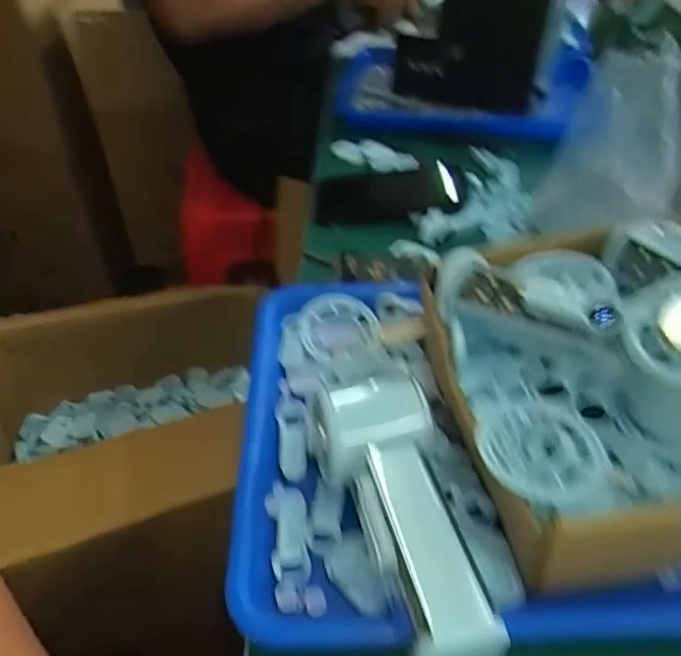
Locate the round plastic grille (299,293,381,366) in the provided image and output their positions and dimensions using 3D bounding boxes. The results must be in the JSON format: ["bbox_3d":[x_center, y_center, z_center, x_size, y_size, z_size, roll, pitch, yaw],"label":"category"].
[{"bbox_3d":[0.000,0.000,0.424,0.056,0.016,0.056,0,44,0],"label":"round plastic grille"}]

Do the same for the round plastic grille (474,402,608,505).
[{"bbox_3d":[0.093,0.058,0.273,0.056,0.010,0.058,0,44,0],"label":"round plastic grille"}]

